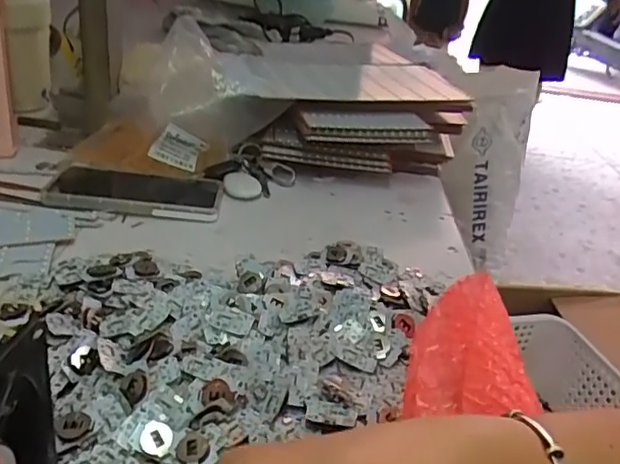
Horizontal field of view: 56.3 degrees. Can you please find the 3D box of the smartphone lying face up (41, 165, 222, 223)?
[{"bbox_3d":[-0.178,-0.044,0.586,0.174,0.015,0.094,6,29,-1],"label":"smartphone lying face up"}]

